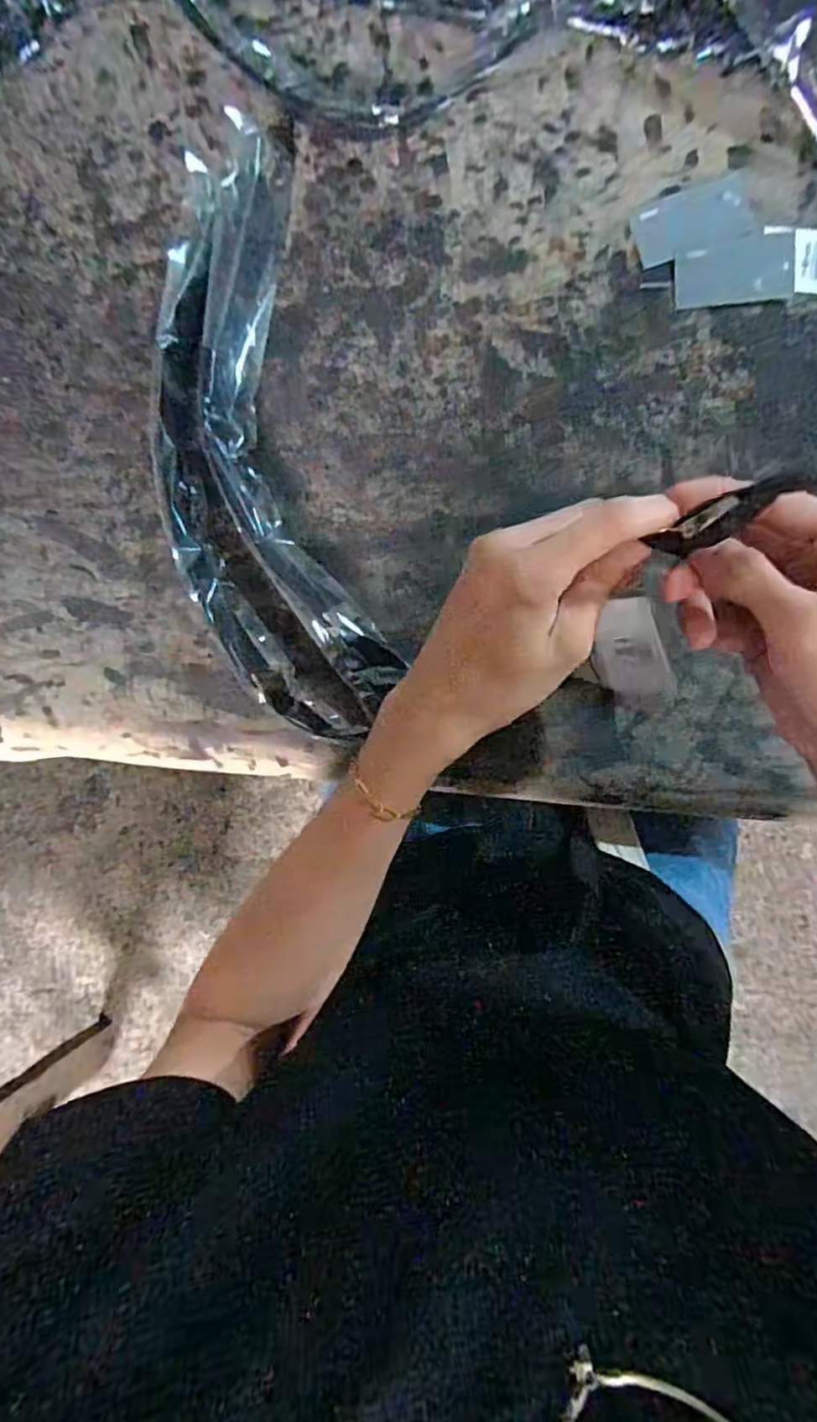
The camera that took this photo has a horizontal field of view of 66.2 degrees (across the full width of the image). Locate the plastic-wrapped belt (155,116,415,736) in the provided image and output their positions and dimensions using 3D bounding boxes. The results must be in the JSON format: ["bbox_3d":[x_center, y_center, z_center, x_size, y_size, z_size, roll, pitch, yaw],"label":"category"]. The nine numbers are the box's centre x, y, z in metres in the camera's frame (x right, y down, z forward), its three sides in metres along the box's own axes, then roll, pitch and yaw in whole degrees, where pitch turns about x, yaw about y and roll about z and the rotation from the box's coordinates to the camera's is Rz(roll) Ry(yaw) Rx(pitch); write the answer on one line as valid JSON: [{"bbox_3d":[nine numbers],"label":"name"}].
[{"bbox_3d":[-0.094,-0.180,0.403,0.122,0.036,0.393,-7,88,4],"label":"plastic-wrapped belt"}]

